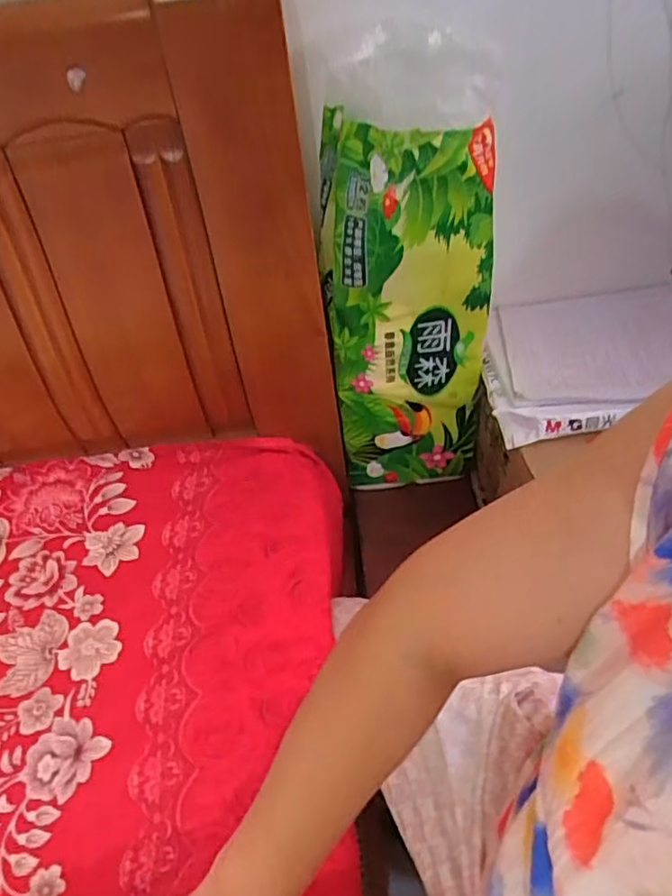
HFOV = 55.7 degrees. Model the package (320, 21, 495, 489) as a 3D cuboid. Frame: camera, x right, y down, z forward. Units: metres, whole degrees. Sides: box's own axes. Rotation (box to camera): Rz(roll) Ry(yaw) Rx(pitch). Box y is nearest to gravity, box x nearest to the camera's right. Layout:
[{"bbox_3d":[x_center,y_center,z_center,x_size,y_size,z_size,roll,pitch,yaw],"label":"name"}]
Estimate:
[{"bbox_3d":[0.092,-0.181,0.835,0.205,0.587,0.116,0,48,6],"label":"package"}]

